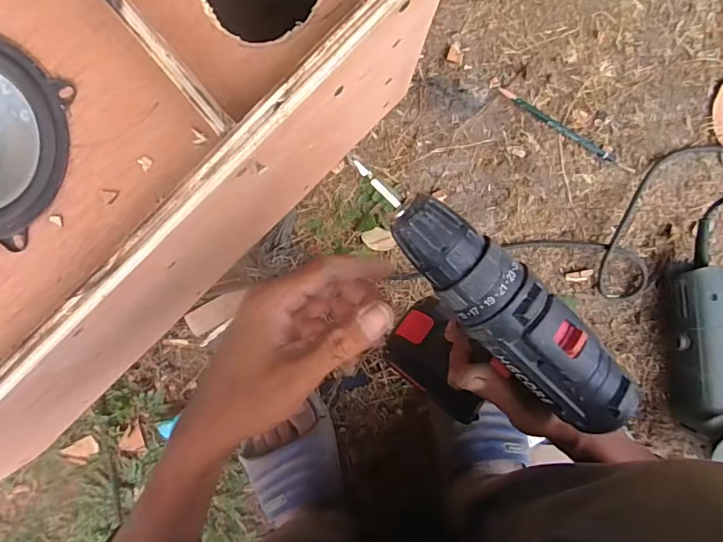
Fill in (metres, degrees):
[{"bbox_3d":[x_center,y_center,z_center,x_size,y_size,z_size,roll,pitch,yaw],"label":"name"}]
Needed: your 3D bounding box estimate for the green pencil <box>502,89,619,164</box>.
[{"bbox_3d":[0.233,-0.171,0.546,0.161,0.005,0.012,28,92,-3],"label":"green pencil"}]

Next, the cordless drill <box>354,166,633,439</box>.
[{"bbox_3d":[0.054,0.031,0.330,0.195,0.178,0.097,42,91,-8],"label":"cordless drill"}]

